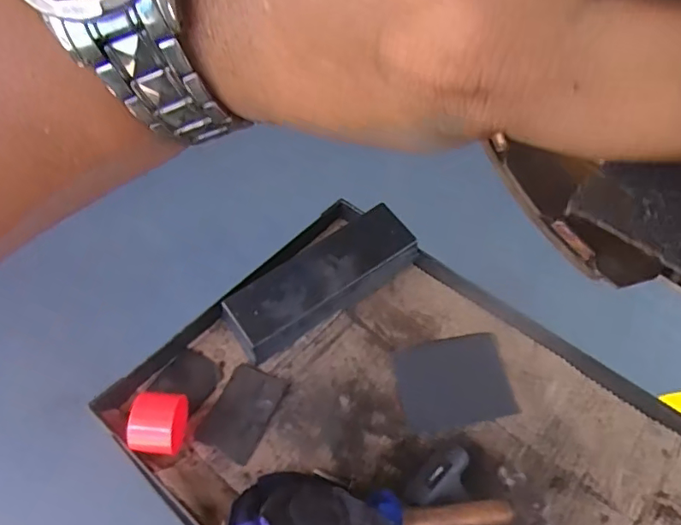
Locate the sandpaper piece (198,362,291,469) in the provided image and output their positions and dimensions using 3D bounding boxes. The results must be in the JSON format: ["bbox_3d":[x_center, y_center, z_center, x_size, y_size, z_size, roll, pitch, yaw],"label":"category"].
[{"bbox_3d":[-0.119,0.183,0.679,0.069,0.004,0.111,26,54,5],"label":"sandpaper piece"}]

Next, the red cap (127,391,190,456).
[{"bbox_3d":[-0.208,0.181,0.642,0.063,0.070,0.081,6,52,3],"label":"red cap"}]

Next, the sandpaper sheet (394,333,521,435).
[{"bbox_3d":[0.147,0.154,0.717,0.141,0.006,0.119,-11,56,-5],"label":"sandpaper sheet"}]

